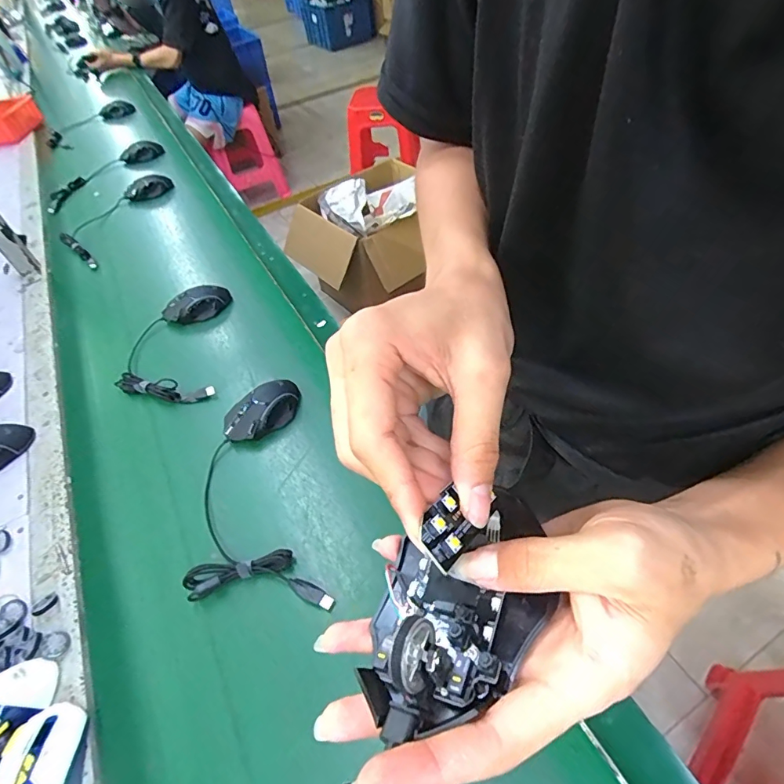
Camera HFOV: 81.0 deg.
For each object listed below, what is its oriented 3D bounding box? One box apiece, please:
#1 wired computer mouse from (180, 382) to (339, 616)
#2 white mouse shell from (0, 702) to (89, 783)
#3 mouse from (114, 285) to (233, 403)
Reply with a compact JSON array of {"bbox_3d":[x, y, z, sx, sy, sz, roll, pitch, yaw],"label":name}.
[{"bbox_3d":[-0.179,0.119,0.577,0.150,0.035,0.319,-15,50,-4],"label":"wired computer mouse"},{"bbox_3d":[-0.315,0.347,0.407,0.062,0.035,0.119,-15,50,-4],"label":"white mouse shell"},{"bbox_3d":[-0.371,-0.087,0.780,0.158,0.034,0.260,-9,50,1],"label":"mouse"}]

